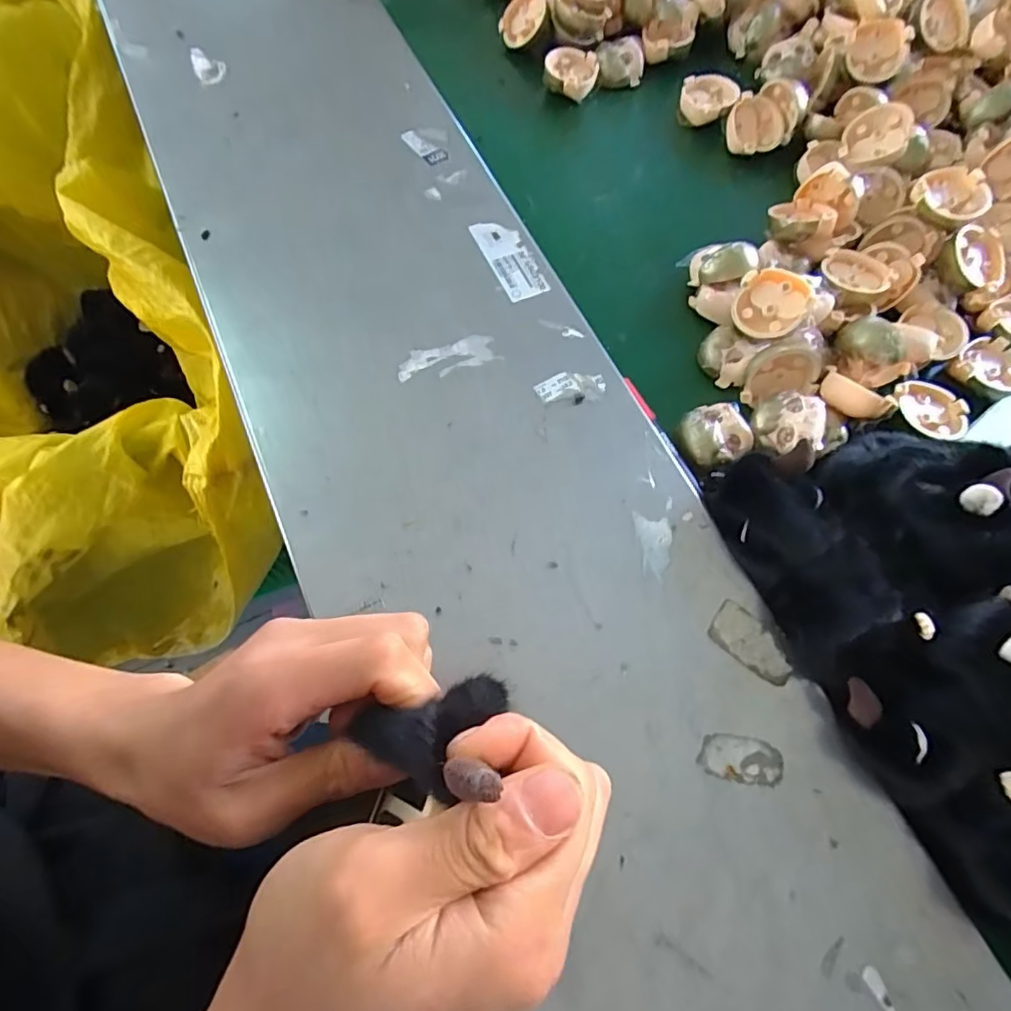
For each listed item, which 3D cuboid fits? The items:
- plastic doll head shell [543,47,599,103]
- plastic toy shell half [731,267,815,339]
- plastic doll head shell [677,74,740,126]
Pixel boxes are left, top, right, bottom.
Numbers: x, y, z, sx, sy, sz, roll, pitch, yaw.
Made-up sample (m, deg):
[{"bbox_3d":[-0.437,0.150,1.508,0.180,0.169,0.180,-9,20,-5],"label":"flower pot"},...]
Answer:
[{"bbox_3d":[0.060,-0.394,0.519,0.048,0.025,0.051,7,68,3],"label":"plastic doll head shell"},{"bbox_3d":[0.184,-0.140,0.393,0.049,0.020,0.049,0,90,26],"label":"plastic toy shell half"},{"bbox_3d":[0.182,-0.366,0.512,0.046,0.028,0.039,7,68,3],"label":"plastic doll head shell"}]

